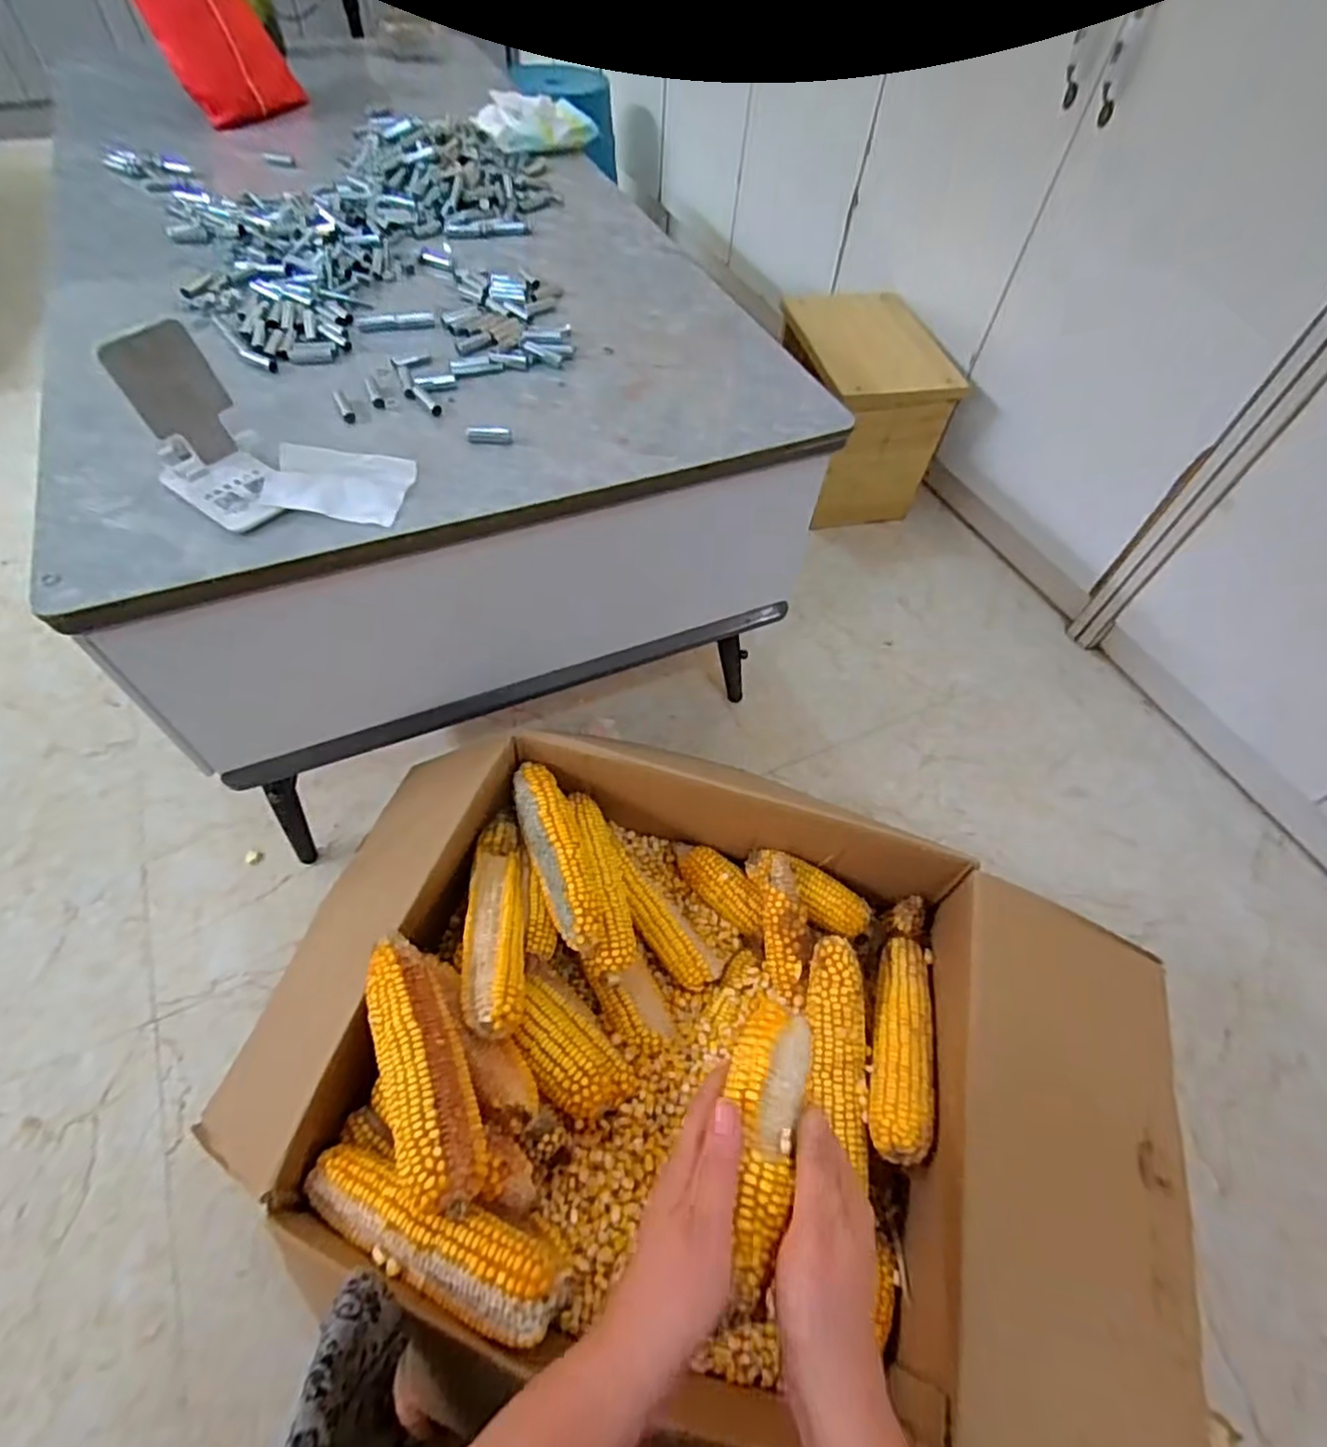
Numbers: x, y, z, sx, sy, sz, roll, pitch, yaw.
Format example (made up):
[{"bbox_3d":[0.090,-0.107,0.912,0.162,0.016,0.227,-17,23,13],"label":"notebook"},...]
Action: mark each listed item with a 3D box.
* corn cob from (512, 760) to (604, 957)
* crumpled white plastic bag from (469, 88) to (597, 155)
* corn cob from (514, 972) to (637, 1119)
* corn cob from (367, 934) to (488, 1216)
[{"bbox_3d":[-0.097,0.115,0.628,0.050,0.041,0.192,-18,60,-15],"label":"corn cob"},{"bbox_3d":[-0.187,-0.888,1.011,0.178,0.035,0.116,-2,57,-6],"label":"crumpled white plastic bag"},{"bbox_3d":[-0.081,0.270,0.574,0.063,0.059,0.122,-35,67,-22],"label":"corn cob"},{"bbox_3d":[-0.171,0.237,0.481,0.057,0.039,0.186,-17,60,-15],"label":"corn cob"}]

